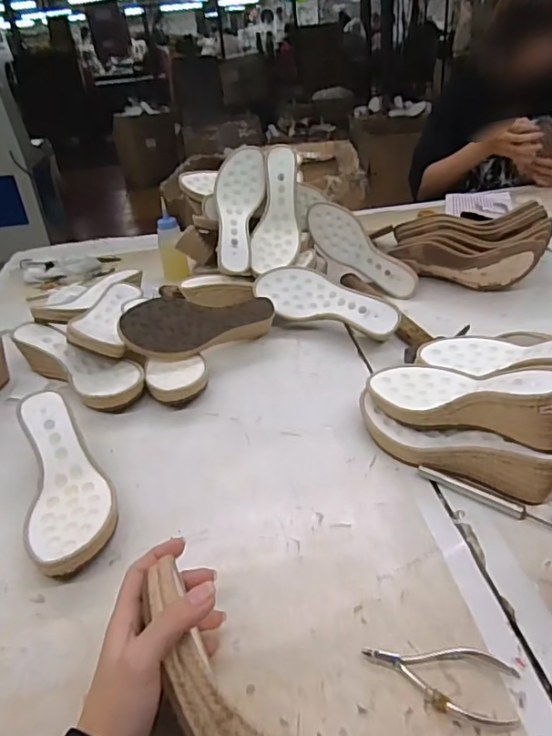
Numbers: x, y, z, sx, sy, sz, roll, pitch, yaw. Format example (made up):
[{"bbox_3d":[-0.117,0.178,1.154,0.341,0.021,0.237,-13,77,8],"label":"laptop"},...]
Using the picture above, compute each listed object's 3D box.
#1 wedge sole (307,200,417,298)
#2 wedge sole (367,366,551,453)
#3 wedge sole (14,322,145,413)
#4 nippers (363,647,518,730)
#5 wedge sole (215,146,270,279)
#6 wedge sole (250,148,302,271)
[{"bbox_3d":[0.145,-0.197,0.913,0.226,0.080,0.040,43,47,13],"label":"wedge sole"},{"bbox_3d":[0.190,0.031,0.524,0.077,0.066,0.225,-22,14,-28],"label":"wedge sole"},{"bbox_3d":[-0.257,-0.007,0.715,0.218,0.064,0.082,21,40,35],"label":"wedge sole"},{"bbox_3d":[0.114,0.214,0.367,0.101,0.008,0.046,0,30,9],"label":"nippers"},{"bbox_3d":[-0.059,-0.257,0.859,0.078,0.038,0.219,2,73,12],"label":"wedge sole"},{"bbox_3d":[0.004,-0.256,0.864,0.073,0.221,0.047,4,-8,14],"label":"wedge sole"}]

